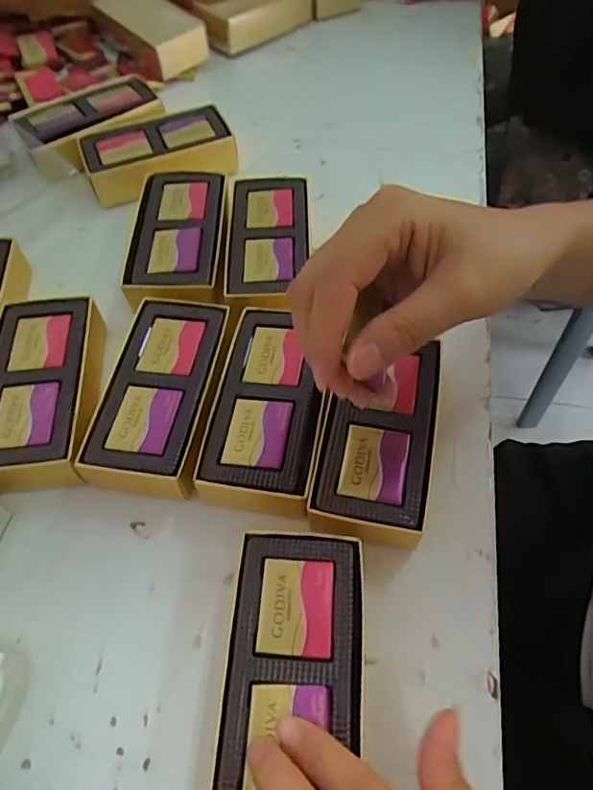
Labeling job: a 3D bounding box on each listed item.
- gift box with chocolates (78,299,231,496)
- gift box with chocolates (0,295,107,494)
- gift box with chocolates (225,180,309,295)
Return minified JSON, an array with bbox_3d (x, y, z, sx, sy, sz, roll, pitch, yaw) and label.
[{"bbox_3d":[-0.076,0.002,0.307,0.058,0.030,0.121,4,58,4],"label":"gift box with chocolates"},{"bbox_3d":[-0.144,-0.001,0.310,0.065,0.029,0.121,-7,58,-2],"label":"gift box with chocolates"},{"bbox_3d":[-0.015,-0.099,0.373,0.064,0.038,0.115,-2,58,1],"label":"gift box with chocolates"}]

